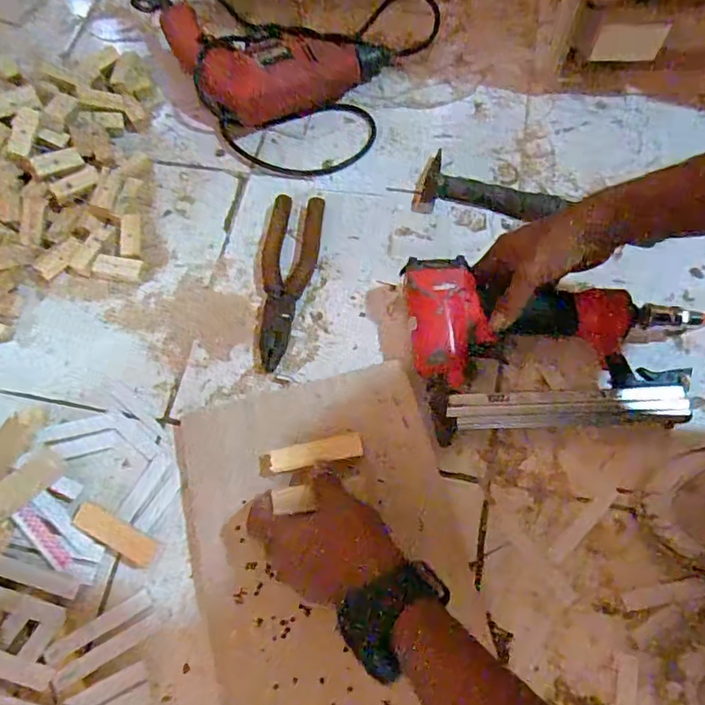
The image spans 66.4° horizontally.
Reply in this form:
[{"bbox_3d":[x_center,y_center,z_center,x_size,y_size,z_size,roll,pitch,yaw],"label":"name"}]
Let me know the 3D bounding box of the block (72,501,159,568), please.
[{"bbox_3d":[-0.205,0.155,0.465,0.076,0.012,0.023,26,71,13],"label":"block"}]

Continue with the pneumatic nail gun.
[{"bbox_3d":[0.173,-0.014,0.480,0.242,0.051,0.156,-5,67,0],"label":"pneumatic nail gun"}]

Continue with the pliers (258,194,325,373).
[{"bbox_3d":[-0.069,-0.078,0.552,0.054,0.013,0.196,6,68,5],"label":"pliers"}]

